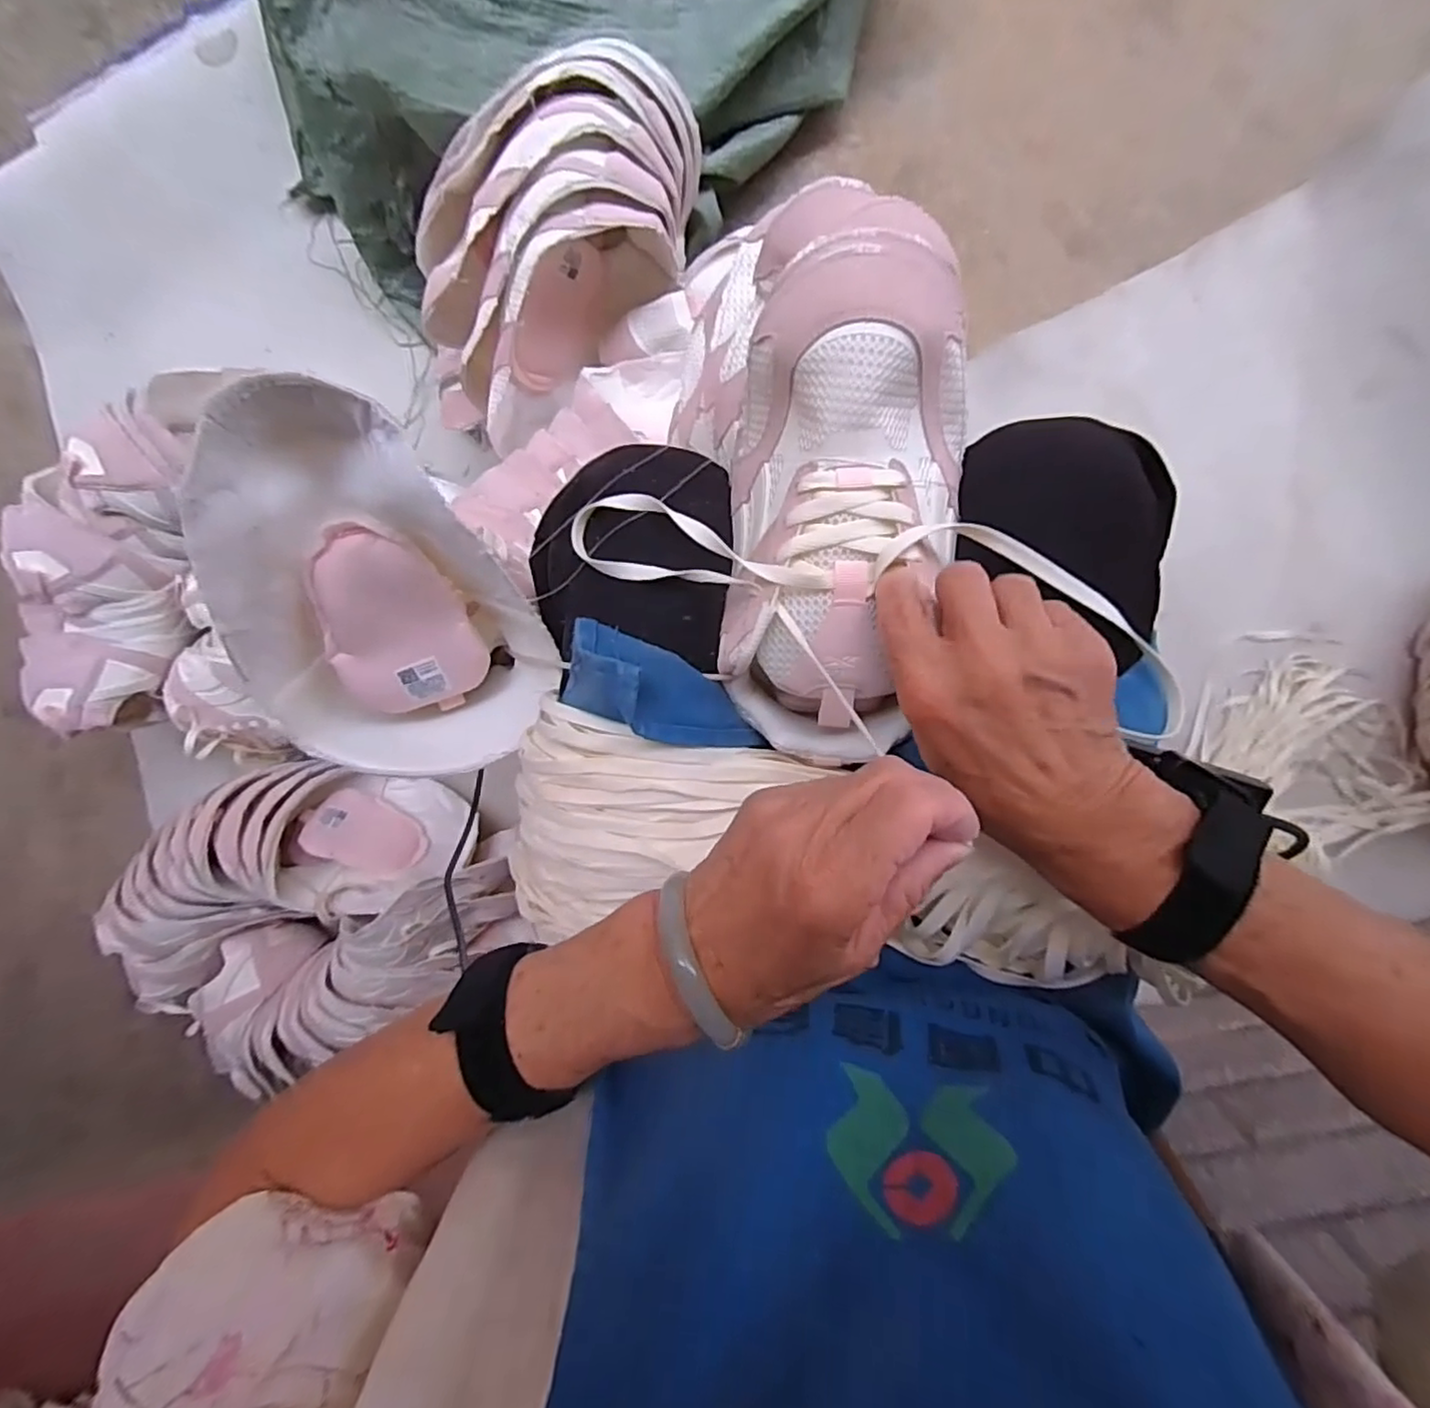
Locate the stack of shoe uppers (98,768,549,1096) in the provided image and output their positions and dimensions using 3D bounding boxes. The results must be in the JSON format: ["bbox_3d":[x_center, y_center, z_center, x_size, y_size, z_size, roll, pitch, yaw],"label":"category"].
[{"bbox_3d":[-0.467,0.212,0.717,0.392,0.127,0.268,-13,97,6],"label":"stack of shoe uppers"}]

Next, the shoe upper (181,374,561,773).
[{"bbox_3d":[-0.176,-0.063,0.356,0.154,0.080,0.217,-13,131,-20],"label":"shoe upper"}]

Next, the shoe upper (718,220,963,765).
[{"bbox_3d":[0.062,-0.087,0.315,0.110,0.054,0.232,7,106,4],"label":"shoe upper"}]

